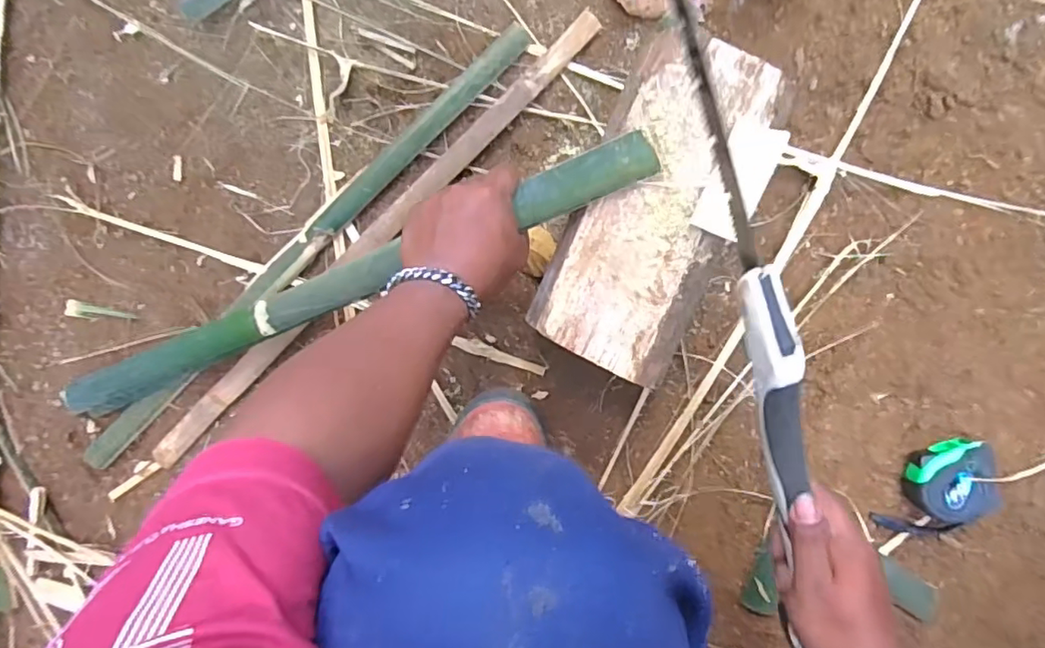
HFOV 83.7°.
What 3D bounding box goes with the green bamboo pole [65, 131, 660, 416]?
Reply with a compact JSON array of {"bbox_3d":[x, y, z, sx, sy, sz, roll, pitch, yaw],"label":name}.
[{"bbox_3d":[-0.190,-0.020,0.551,0.653,0.042,0.048,-20,91,19],"label":"green bamboo pole"}]

